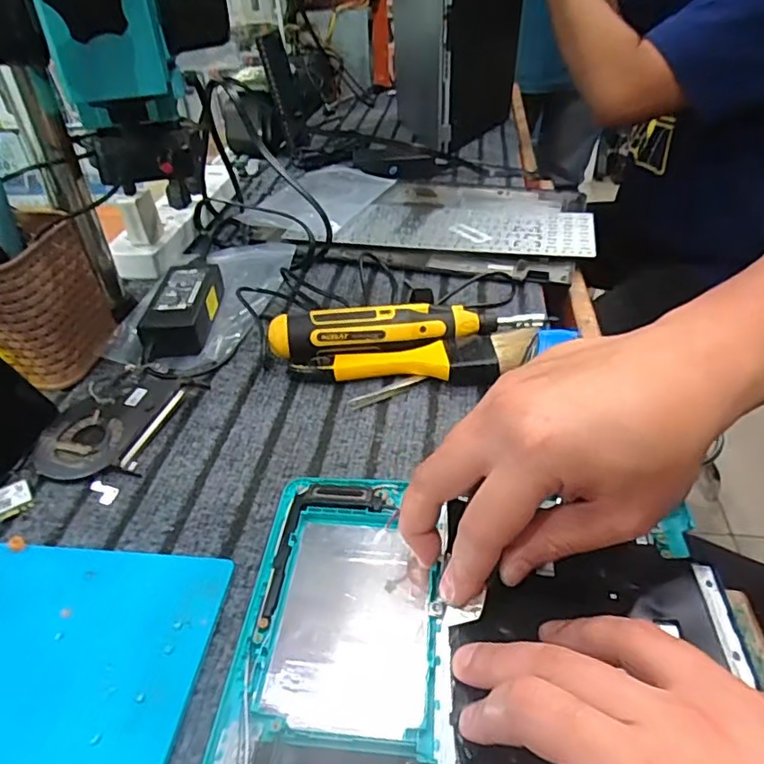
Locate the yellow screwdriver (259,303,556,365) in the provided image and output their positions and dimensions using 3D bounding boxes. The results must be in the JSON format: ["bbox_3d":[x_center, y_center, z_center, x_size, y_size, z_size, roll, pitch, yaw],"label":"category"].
[{"bbox_3d":[0.022,-0.041,0.452,0.215,0.034,0.029,-6,39,-4],"label":"yellow screwdriver"}]

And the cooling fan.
[{"bbox_3d":[-0.186,0.026,0.400,0.078,0.012,0.101,10,40,15],"label":"cooling fan"}]

